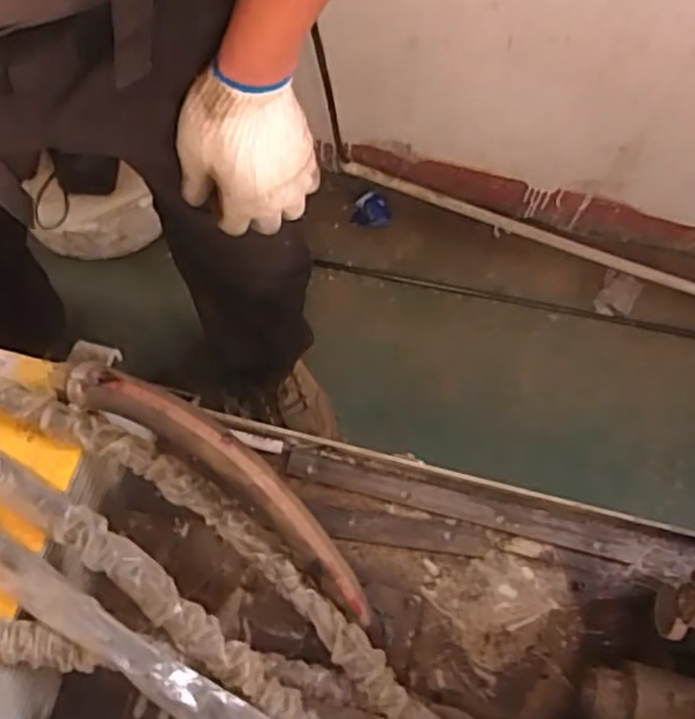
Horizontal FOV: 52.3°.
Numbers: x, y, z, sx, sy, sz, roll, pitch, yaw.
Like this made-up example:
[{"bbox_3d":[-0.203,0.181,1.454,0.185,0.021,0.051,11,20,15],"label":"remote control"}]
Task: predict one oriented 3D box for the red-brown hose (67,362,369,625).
[{"bbox_3d":[-0.083,0.130,0.644,0.390,0.058,0.062,45,71,-17],"label":"red-brown hose"}]

